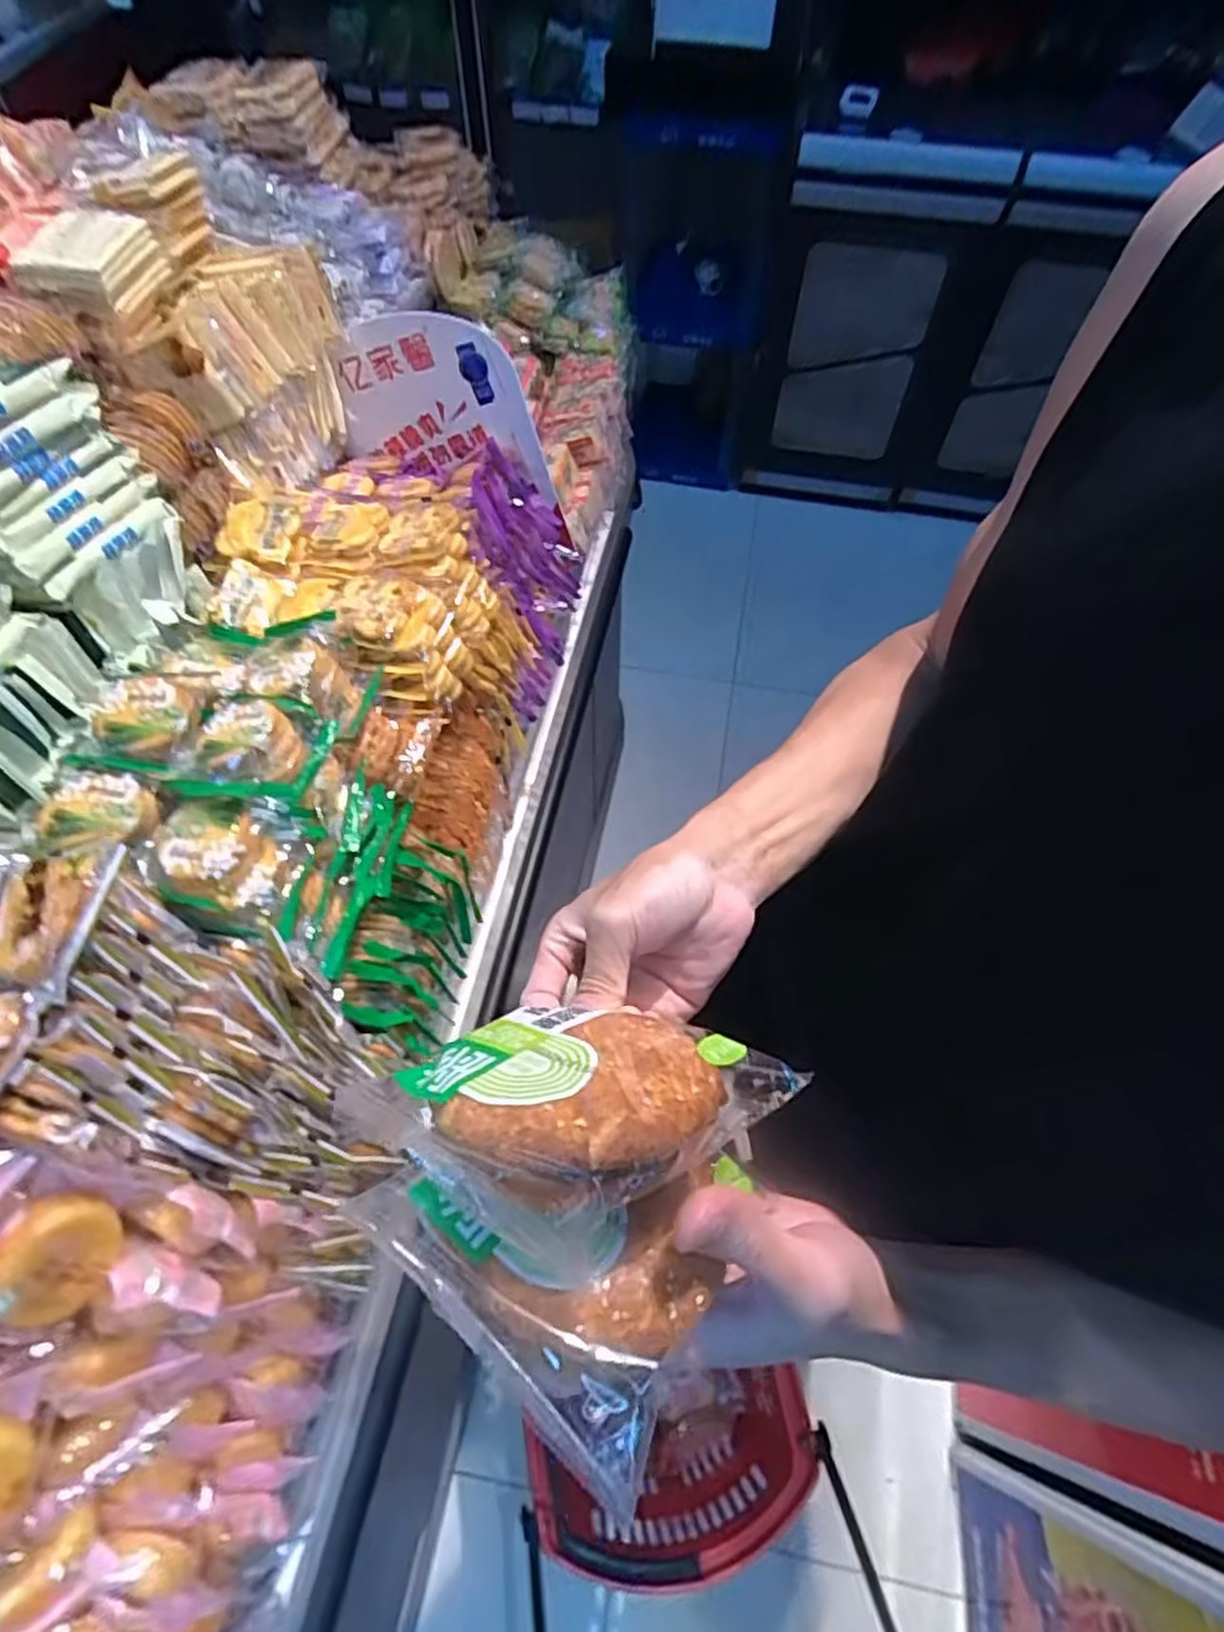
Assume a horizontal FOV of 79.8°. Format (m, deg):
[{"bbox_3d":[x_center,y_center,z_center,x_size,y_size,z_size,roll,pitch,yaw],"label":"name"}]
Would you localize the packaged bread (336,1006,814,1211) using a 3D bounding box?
[{"bbox_3d":[-0.010,0.106,0.257,0.100,0.047,0.130,13,18,37],"label":"packaged bread"}]

